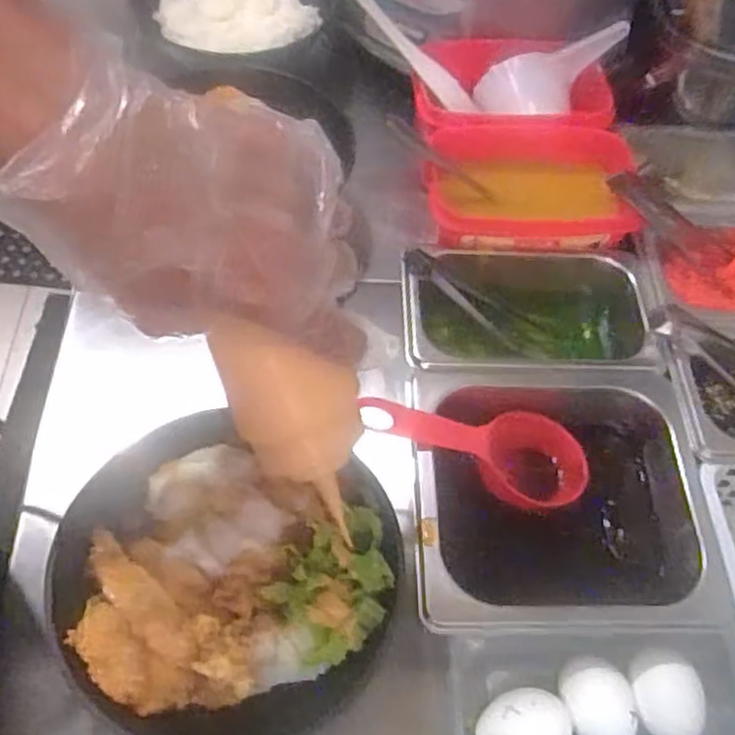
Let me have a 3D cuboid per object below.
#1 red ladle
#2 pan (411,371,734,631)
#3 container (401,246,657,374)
[{"bbox_3d":[0.066,0.047,0.450,0.145,0.027,0.058,16,57,-12],"label":"red ladle"},{"bbox_3d":[0.114,0.085,0.455,0.175,0.075,0.161,1,58,-4],"label":"pan"},{"bbox_3d":[0.111,-0.032,0.522,0.169,0.070,0.106,3,58,-3],"label":"container"}]

